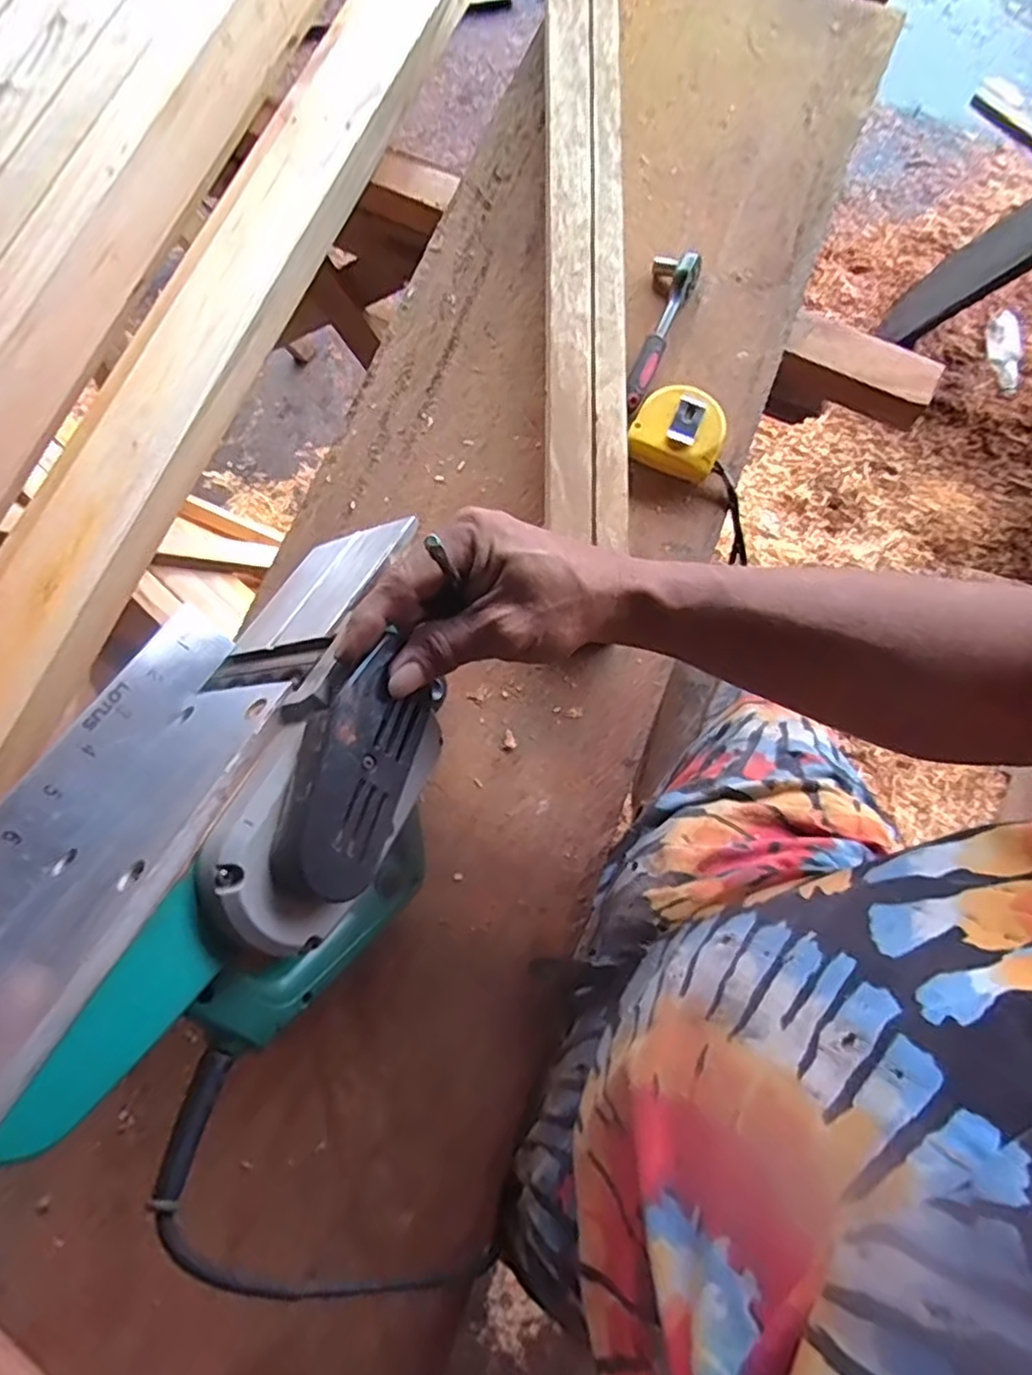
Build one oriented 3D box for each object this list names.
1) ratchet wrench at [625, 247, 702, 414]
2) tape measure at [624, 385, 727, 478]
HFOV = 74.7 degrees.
[{"bbox_3d":[0.115,-0.288,0.543,0.036,0.029,0.149,16,76,2],"label":"ratchet wrench"},{"bbox_3d":[0.127,-0.201,0.523,0.068,0.025,0.065,23,76,4],"label":"tape measure"}]

